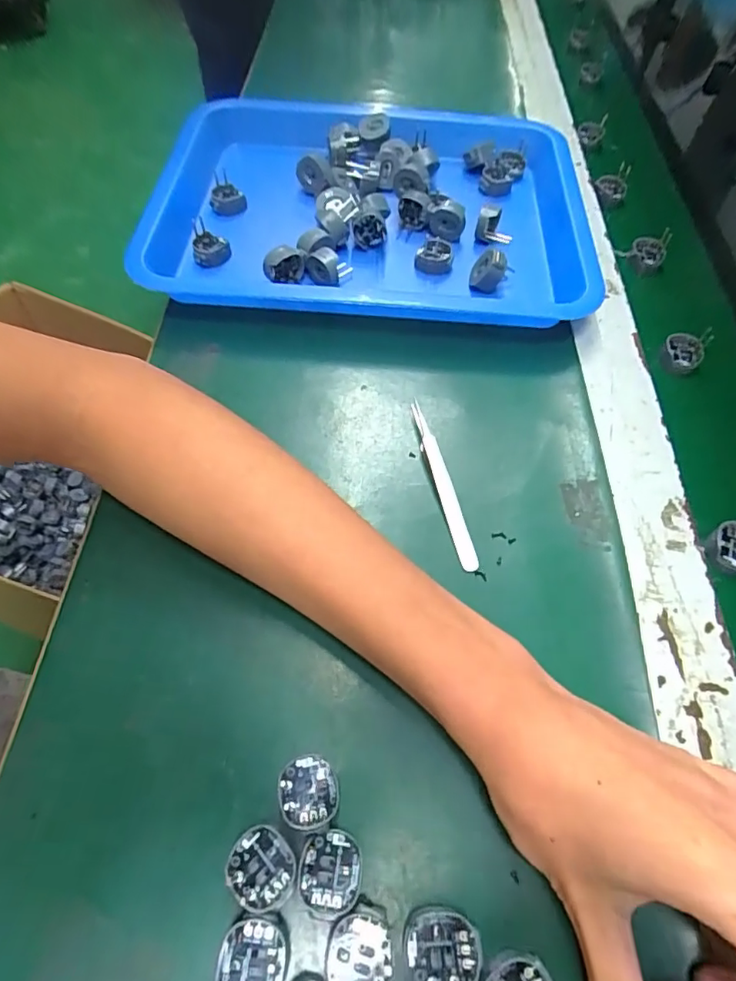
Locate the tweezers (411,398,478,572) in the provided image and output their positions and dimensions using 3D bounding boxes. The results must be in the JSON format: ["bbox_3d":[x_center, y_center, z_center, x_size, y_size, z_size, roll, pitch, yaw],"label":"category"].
[{"bbox_3d":[0.043,-0.005,0.308,0.010,0.012,0.109,-11,60,-8],"label":"tweezers"}]

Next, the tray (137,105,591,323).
[{"bbox_3d":[0.012,-0.228,0.425,0.310,0.036,0.266,5,59,1],"label":"tray"}]

